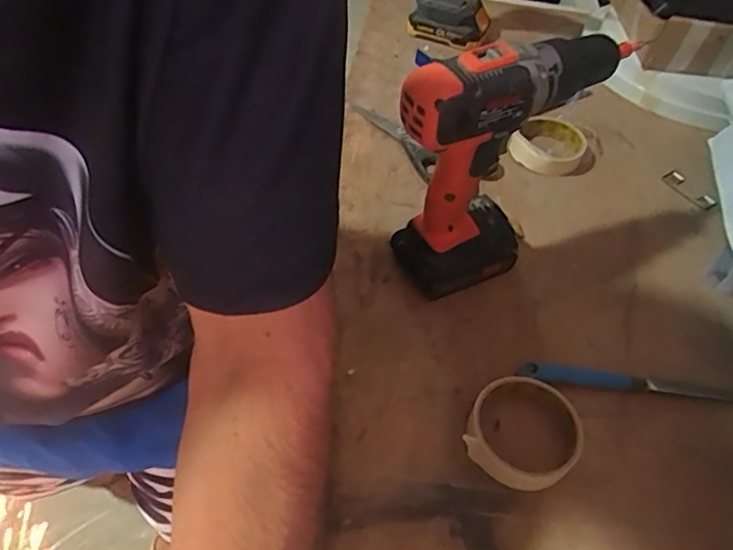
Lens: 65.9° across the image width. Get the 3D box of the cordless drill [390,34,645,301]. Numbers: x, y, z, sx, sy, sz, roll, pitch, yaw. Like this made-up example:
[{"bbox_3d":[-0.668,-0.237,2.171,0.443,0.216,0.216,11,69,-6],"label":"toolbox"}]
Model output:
[{"bbox_3d":[0.114,-0.091,0.499,0.202,0.228,0.072,-30,58,-27],"label":"cordless drill"}]

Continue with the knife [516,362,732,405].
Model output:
[{"bbox_3d":[0.237,0.093,0.495,0.203,0.008,0.018,7,49,1],"label":"knife"}]

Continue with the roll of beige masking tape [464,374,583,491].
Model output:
[{"bbox_3d":[0.125,0.124,0.450,0.086,0.029,0.085,2,50,-3],"label":"roll of beige masking tape"}]

